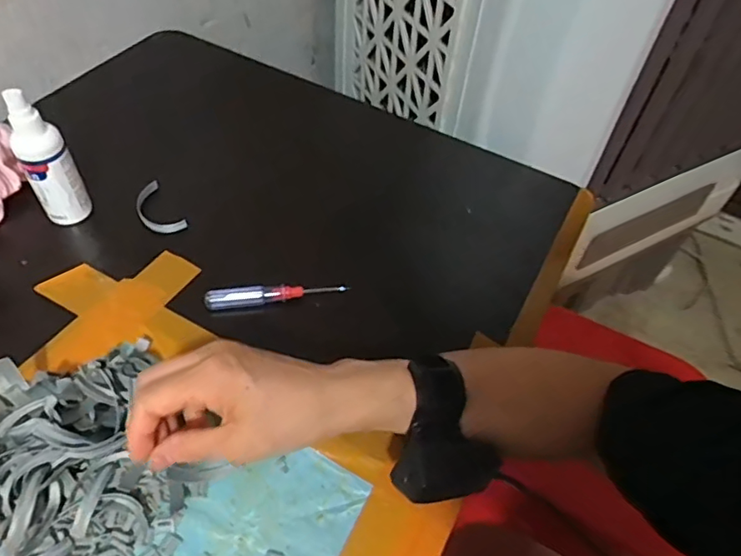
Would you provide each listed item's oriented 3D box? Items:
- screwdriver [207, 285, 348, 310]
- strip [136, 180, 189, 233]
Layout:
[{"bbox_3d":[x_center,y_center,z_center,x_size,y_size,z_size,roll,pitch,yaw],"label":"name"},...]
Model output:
[{"bbox_3d":[-0.082,0.014,0.483,0.119,0.021,0.013,-2,52,-6],"label":"screwdriver"},{"bbox_3d":[-0.205,-0.064,0.539,0.031,0.013,0.069,-30,59,-25],"label":"strip"}]

